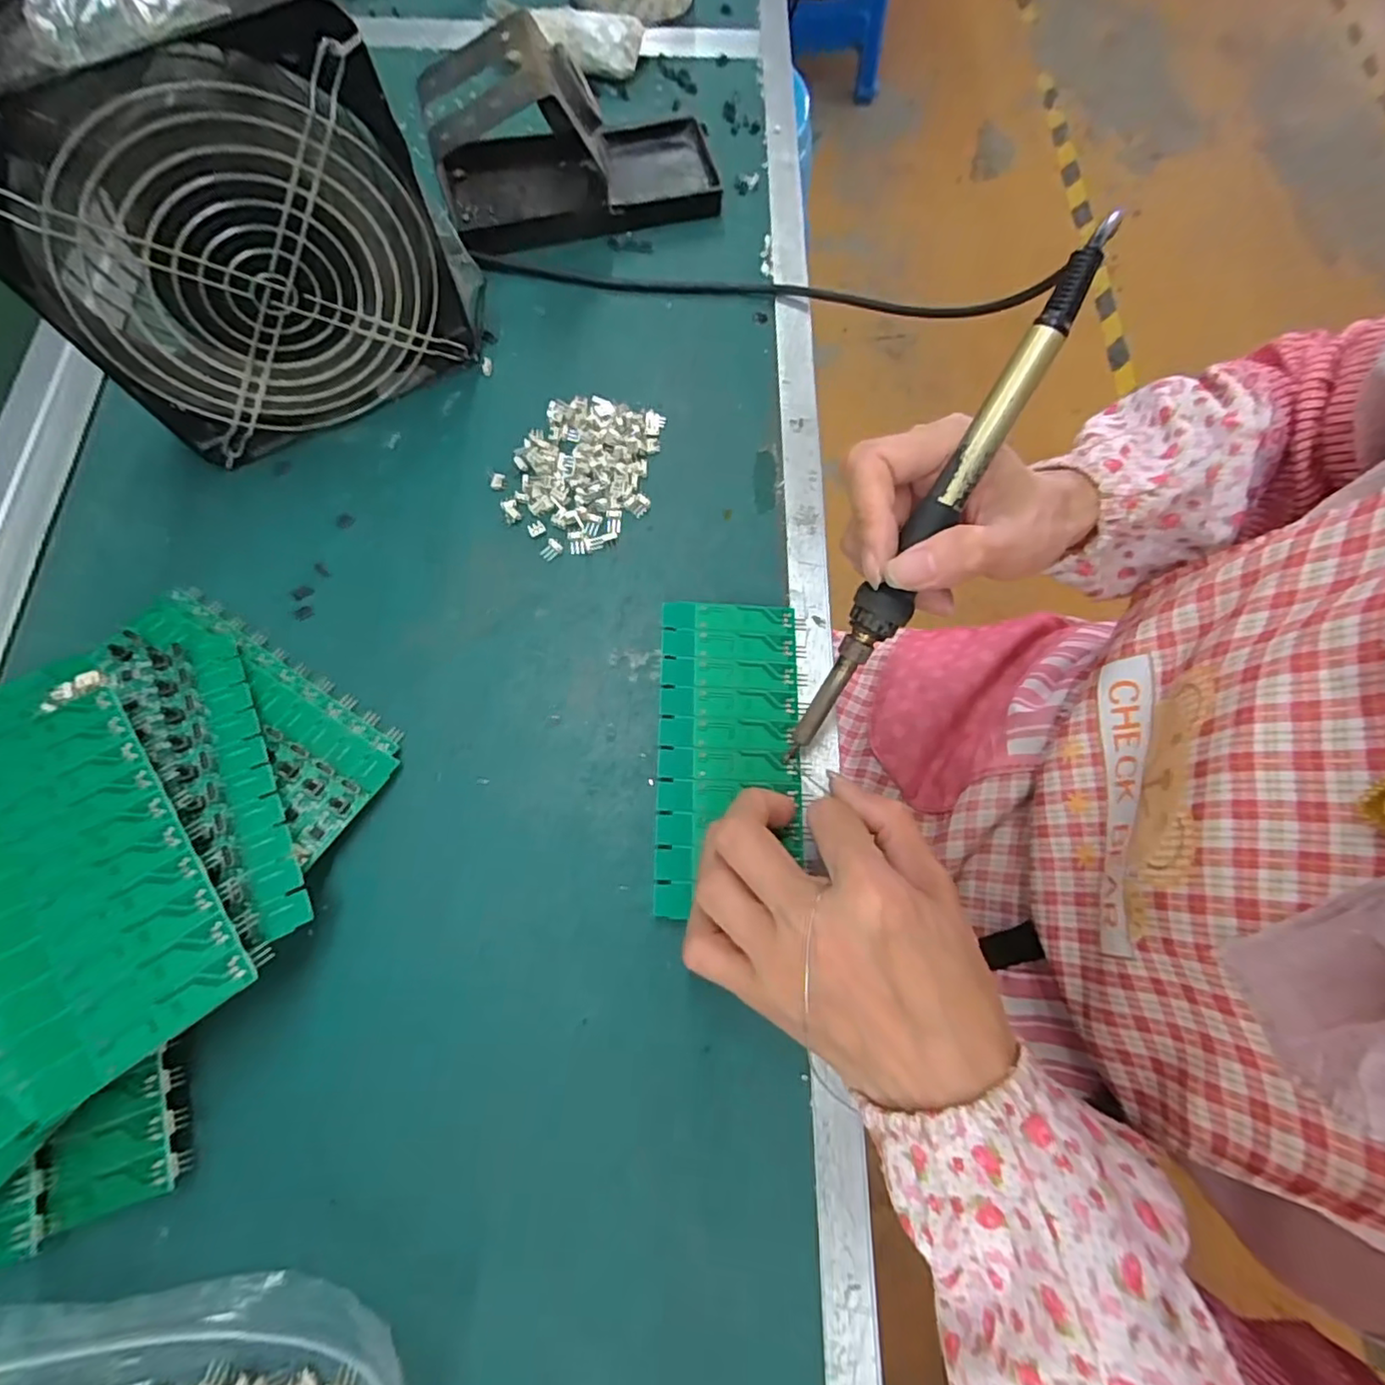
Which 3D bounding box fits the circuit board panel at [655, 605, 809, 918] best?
[{"bbox_3d":[0.016,0.023,0.270,0.061,0.004,0.135,2,73,-2],"label":"circuit board panel"}]

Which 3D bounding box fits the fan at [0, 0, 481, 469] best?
[{"bbox_3d":[-0.188,-0.195,0.260,0.158,0.155,0.059,-31,76,-11],"label":"fan"}]

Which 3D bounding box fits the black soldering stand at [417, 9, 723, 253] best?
[{"bbox_3d":[-0.064,-0.313,0.342,0.153,0.068,0.076,-16,74,-7],"label":"black soldering stand"}]

